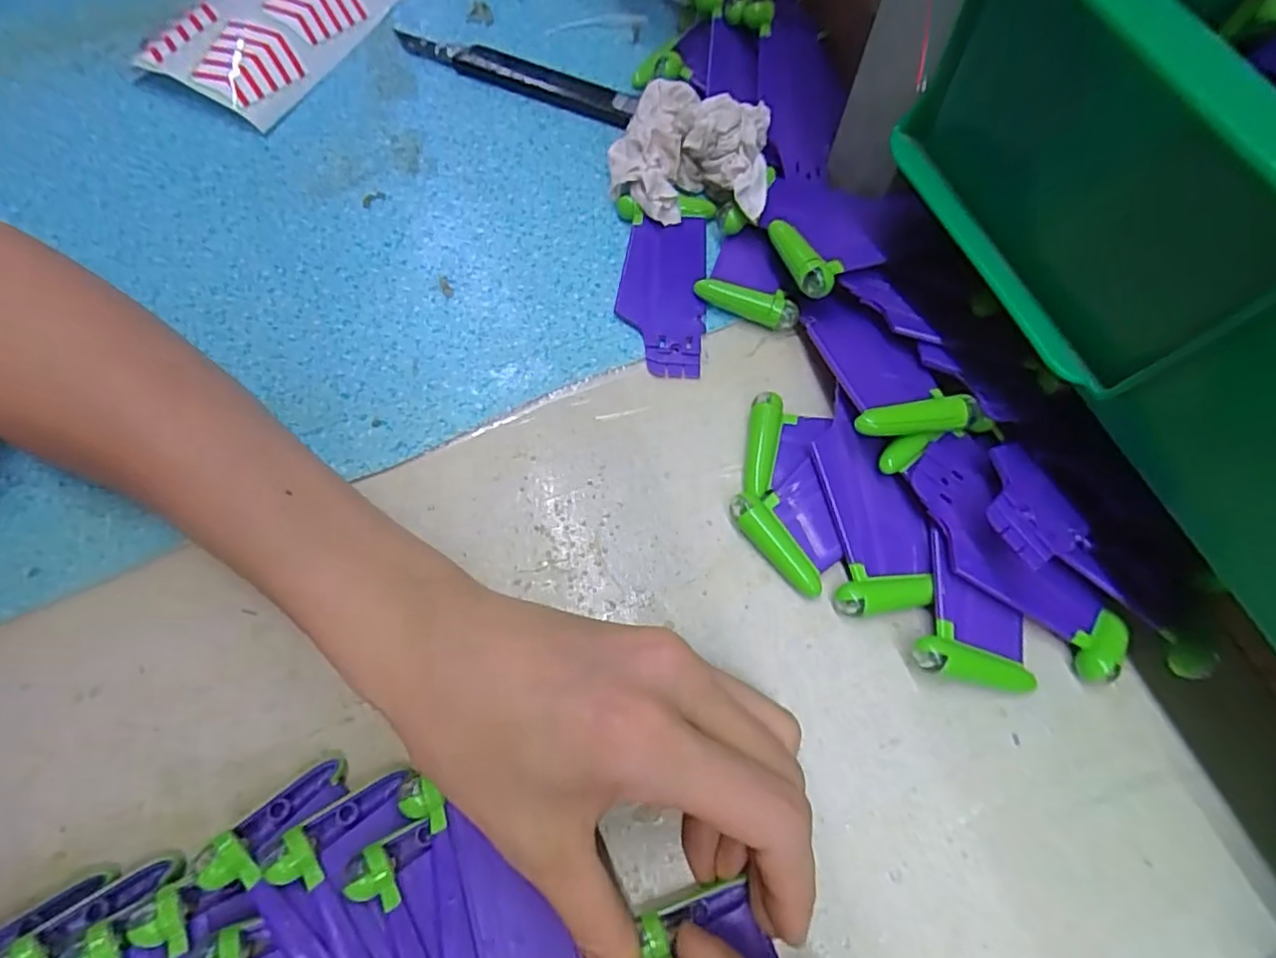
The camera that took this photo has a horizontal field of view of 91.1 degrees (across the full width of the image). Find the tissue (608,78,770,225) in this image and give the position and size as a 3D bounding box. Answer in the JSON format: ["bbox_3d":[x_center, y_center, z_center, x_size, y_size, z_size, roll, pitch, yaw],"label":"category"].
[{"bbox_3d":[0.024,-0.143,0.281,0.070,0.036,0.059,13,68,6],"label":"tissue"}]

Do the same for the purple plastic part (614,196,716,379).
[{"bbox_3d":[0.010,-0.087,0.275,0.041,0.009,0.087,5,68,3],"label":"purple plastic part"}]

